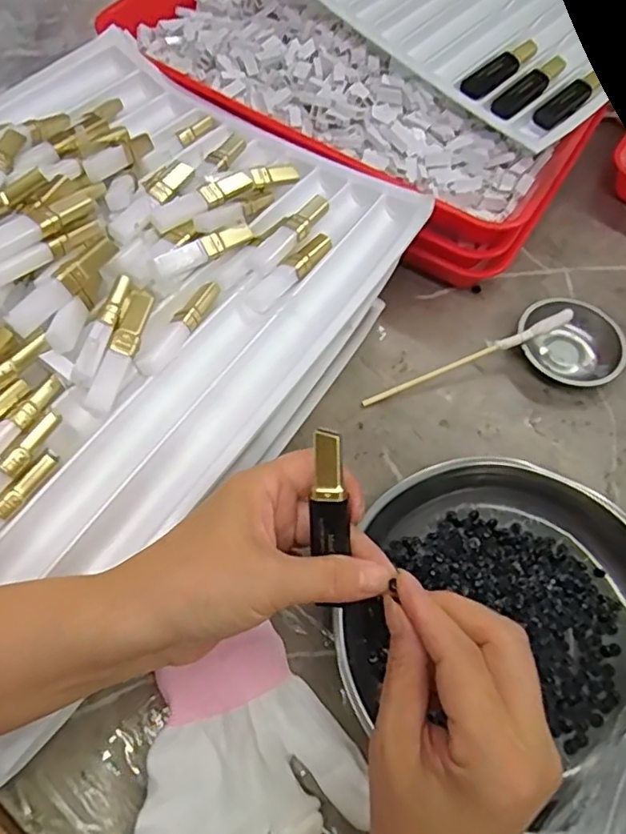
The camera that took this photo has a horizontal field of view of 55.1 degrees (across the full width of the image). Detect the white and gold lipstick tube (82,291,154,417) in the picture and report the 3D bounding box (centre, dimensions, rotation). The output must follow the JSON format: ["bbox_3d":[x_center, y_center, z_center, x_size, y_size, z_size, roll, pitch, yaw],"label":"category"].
[{"bbox_3d":[-0.111,-0.037,0.339,0.015,0.012,0.074,17,76,5],"label":"white and gold lipstick tube"}]

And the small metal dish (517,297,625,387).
[{"bbox_3d":[0.201,-0.060,0.466,0.078,0.025,0.065,31,64,12],"label":"small metal dish"}]

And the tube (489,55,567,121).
[{"bbox_3d":[0.178,-0.269,0.490,0.022,0.011,0.091,42,66,17],"label":"tube"}]

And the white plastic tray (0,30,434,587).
[{"bbox_3d":[-0.156,-0.085,0.352,0.312,0.052,0.421,31,64,13],"label":"white plastic tray"}]

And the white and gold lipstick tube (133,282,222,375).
[{"bbox_3d":[-0.078,-0.055,0.359,0.015,0.011,0.075,27,63,11],"label":"white and gold lipstick tube"}]

